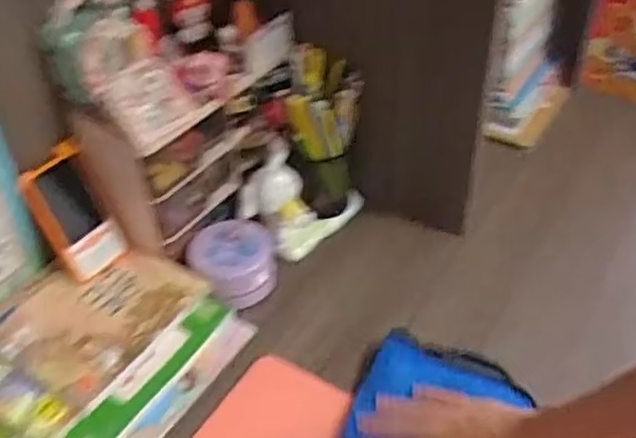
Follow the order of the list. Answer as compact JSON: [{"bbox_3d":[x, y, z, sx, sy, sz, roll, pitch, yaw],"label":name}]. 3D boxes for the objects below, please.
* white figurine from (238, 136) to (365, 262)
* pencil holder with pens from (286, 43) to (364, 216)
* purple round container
[{"bbox_3d":[-0.018,-0.030,0.769,0.067,0.113,0.130,28,49,30],"label":"white figurine"},{"bbox_3d":[0.009,-0.095,0.761,0.070,0.169,0.080,2,41,5],"label":"pencil holder with pens"},{"bbox_3d":[-0.089,0.045,0.730,0.086,0.052,0.079,-1,41,1],"label":"purple round container"}]

